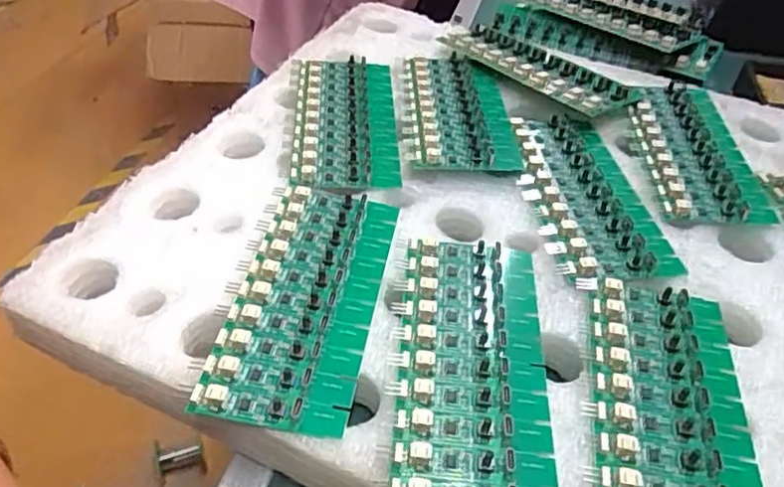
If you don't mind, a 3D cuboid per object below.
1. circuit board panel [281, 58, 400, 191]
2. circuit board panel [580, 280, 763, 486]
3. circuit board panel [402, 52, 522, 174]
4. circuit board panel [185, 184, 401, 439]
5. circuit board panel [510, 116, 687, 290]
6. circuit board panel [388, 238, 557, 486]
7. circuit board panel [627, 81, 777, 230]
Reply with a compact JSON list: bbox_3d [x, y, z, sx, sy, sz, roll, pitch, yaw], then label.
[{"bbox_3d":[-0.032,-0.081,0.399,0.066,0.009,0.137,-1,47,-3],"label":"circuit board panel"},{"bbox_3d":[0.113,0.068,0.259,0.064,0.011,0.137,9,48,6],"label":"circuit board panel"},{"bbox_3d":[0.040,-0.090,0.406,0.066,0.012,0.129,0,47,-2],"label":"circuit board panel"},{"bbox_3d":[-0.038,0.022,0.297,0.060,0.011,0.136,8,48,6],"label":"circuit board panel"},{"bbox_3d":[0.107,-0.032,0.359,0.067,0.006,0.136,-5,48,-6],"label":"circuit board panel"},{"bbox_3d":[0.033,0.048,0.274,0.064,0.010,0.136,4,47,2],"label":"circuit board panel"},{"bbox_3d":[0.183,-0.060,0.394,0.061,0.008,0.133,3,47,1],"label":"circuit board panel"}]

